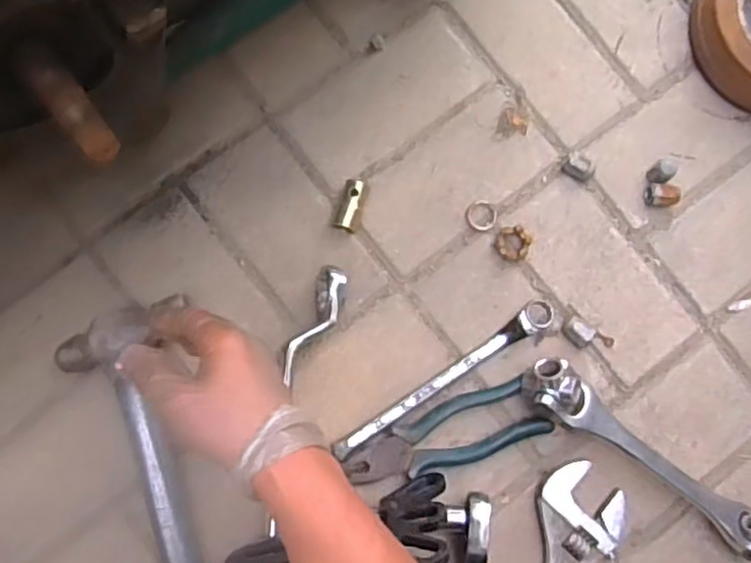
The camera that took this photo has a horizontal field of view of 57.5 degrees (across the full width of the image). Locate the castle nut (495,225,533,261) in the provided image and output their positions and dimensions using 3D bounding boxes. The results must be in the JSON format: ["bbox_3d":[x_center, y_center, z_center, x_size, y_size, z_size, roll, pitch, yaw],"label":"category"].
[{"bbox_3d":[0.126,-0.036,0.627,0.032,0.011,0.032,0,81,-2],"label":"castle nut"}]

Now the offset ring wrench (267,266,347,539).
[{"bbox_3d":[-0.080,0.185,0.566,0.036,0.039,0.405,11,81,0],"label":"offset ring wrench"}]

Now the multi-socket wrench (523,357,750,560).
[{"bbox_3d":[0.232,0.148,0.586,0.245,0.043,0.045,36,82,4],"label":"multi-socket wrench"}]

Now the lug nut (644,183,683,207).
[{"bbox_3d":[0.266,-0.080,0.637,0.027,0.022,0.020,3,81,-2],"label":"lug nut"}]

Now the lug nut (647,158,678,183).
[{"bbox_3d":[0.266,-0.102,0.638,0.023,0.029,0.019,-38,84,-7],"label":"lug nut"}]

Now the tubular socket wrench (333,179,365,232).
[{"bbox_3d":[-0.023,-0.069,0.623,0.019,0.020,0.046,18,81,1],"label":"tubular socket wrench"}]

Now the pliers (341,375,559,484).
[{"bbox_3d":[0.059,0.135,0.591,0.169,0.022,0.053,-21,83,-5],"label":"pliers"}]

